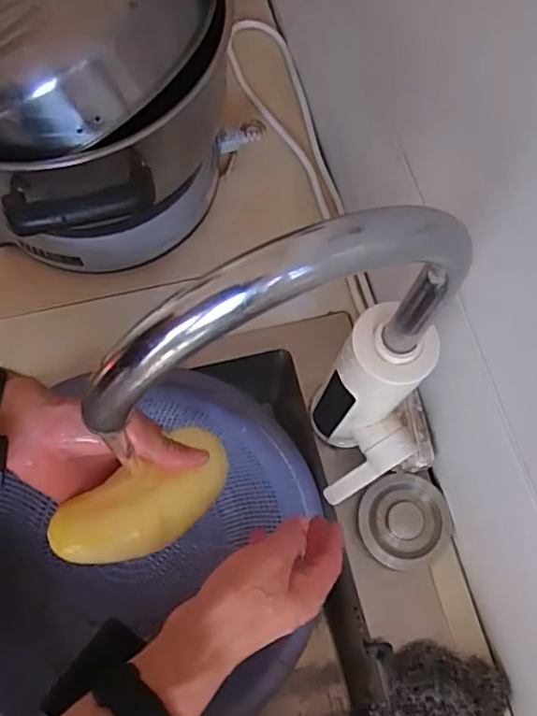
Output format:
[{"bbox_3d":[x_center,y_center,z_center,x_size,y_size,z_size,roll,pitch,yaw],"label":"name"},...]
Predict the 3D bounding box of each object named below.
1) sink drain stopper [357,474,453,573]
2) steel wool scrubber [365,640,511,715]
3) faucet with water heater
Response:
[{"bbox_3d":[0.123,0.148,0.521,0.078,0.010,0.079,-3,78,16],"label":"sink drain stopper"},{"bbox_3d":[0.140,0.274,0.465,0.112,0.039,0.073,2,72,-1],"label":"steel wool scrubber"},{"bbox_3d":[0.026,0.046,0.354,0.182,0.352,0.091,-31,76,-11],"label":"faucet with water heater"}]

